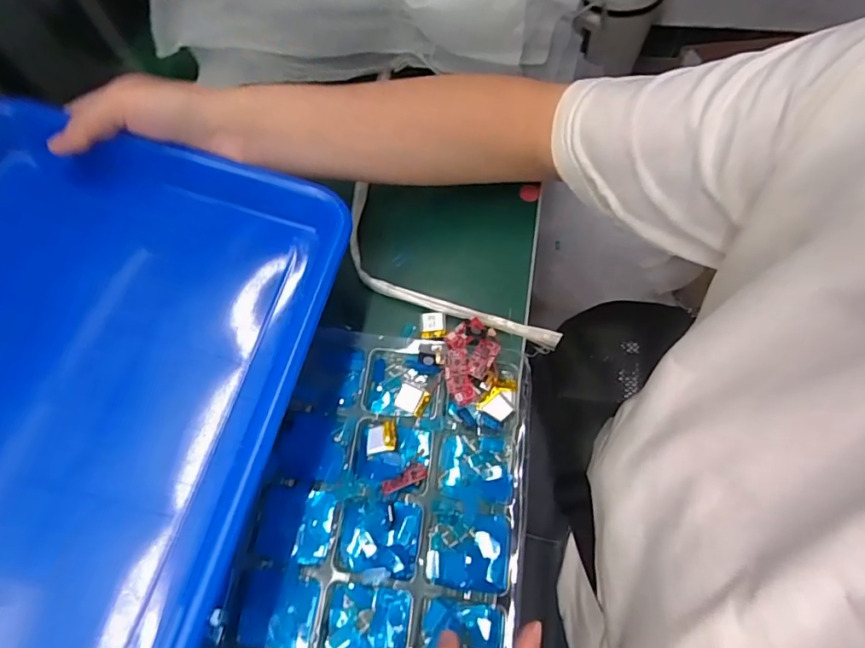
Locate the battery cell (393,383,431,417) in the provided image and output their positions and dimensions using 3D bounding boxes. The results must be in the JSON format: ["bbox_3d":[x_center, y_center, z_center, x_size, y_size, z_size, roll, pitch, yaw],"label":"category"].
[{"bbox_3d":[-0.014,0.052,0.346,0.022,0.005,0.018,24,69,13],"label":"battery cell"}]

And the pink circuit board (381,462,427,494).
[{"bbox_3d":[-0.018,0.099,0.324,0.031,0.004,0.013,-23,36,-19],"label":"pink circuit board"}]

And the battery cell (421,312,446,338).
[{"bbox_3d":[0.001,0.001,0.370,0.018,0.005,0.020,1,66,3],"label":"battery cell"}]

